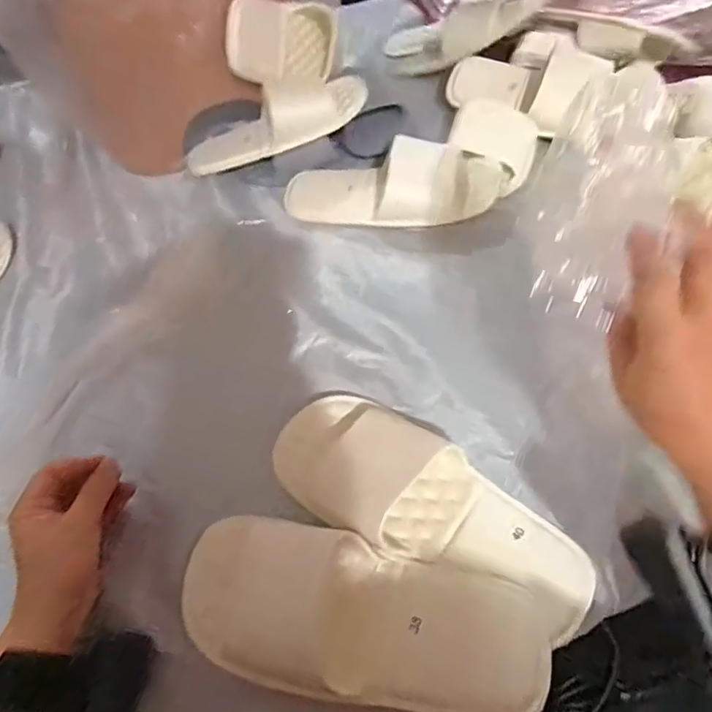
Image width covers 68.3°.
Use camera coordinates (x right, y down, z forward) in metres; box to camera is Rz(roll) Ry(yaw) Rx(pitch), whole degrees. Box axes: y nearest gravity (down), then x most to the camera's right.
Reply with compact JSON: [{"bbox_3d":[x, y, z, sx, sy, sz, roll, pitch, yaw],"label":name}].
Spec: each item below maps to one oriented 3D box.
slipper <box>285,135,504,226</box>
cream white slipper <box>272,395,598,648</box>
[{"bbox_3d":[0.037,-0.201,0.586,0.238,0.060,0.110,6,58,8],"label":"slipper"},{"bbox_3d":[0.055,0.111,0.403,0.248,0.041,0.102,24,62,19],"label":"cream white slipper"}]

